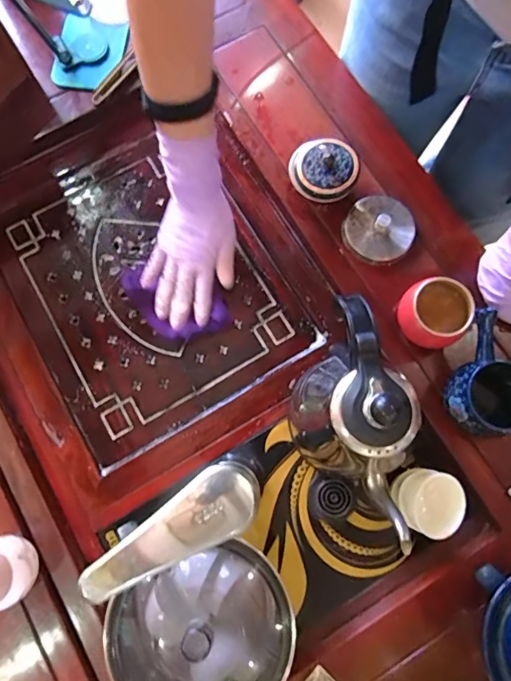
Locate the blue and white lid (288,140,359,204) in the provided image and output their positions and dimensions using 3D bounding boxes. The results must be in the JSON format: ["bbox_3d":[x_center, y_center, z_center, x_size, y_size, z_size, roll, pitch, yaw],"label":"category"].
[{"bbox_3d":[0.078,-0.198,0.529,0.074,0.022,0.067,1,78,-1],"label":"blue and white lid"}]

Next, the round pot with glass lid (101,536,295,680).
[{"bbox_3d":[-0.047,0.275,0.433,0.154,0.114,0.141,0,78,-1],"label":"round pot with glass lid"}]

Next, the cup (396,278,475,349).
[{"bbox_3d":[0.194,-0.030,0.497,0.067,0.063,0.067,0,78,-1],"label":"cup"}]

